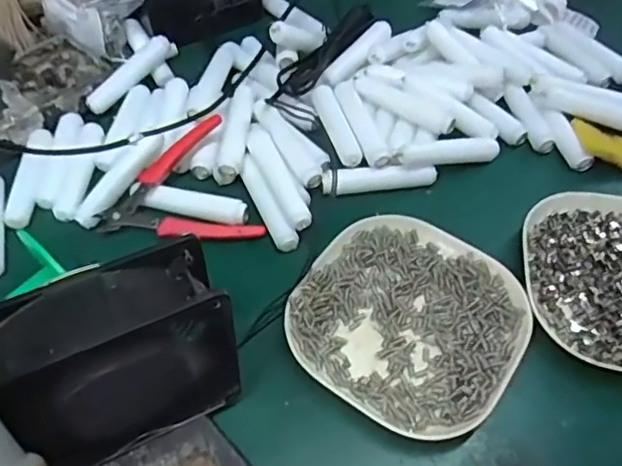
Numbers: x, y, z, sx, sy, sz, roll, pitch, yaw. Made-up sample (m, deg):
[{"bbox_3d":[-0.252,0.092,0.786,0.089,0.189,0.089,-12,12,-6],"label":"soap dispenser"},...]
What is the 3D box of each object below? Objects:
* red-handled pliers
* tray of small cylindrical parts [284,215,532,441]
[{"bbox_3d":[-0.103,-0.026,0.430,0.108,0.008,0.099,-21,75,-7],"label":"red-handled pliers"},{"bbox_3d":[0.064,0.053,0.377,0.138,0.019,0.138,32,62,16],"label":"tray of small cylindrical parts"}]

